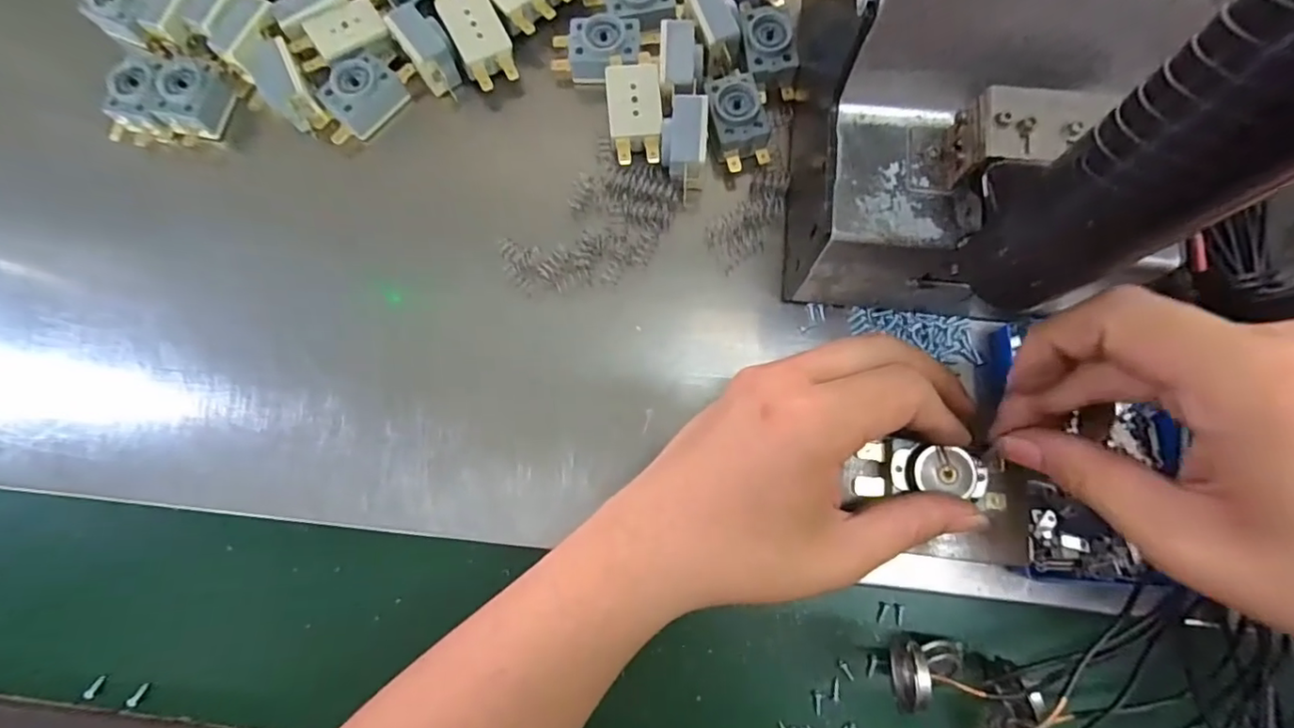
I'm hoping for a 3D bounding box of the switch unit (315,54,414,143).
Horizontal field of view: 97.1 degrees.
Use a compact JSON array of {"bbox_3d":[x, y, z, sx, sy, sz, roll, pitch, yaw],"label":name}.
[{"bbox_3d":[-0.156,-0.142,0.306,0.029,0.020,0.046,40,84,9],"label":"switch unit"}]

